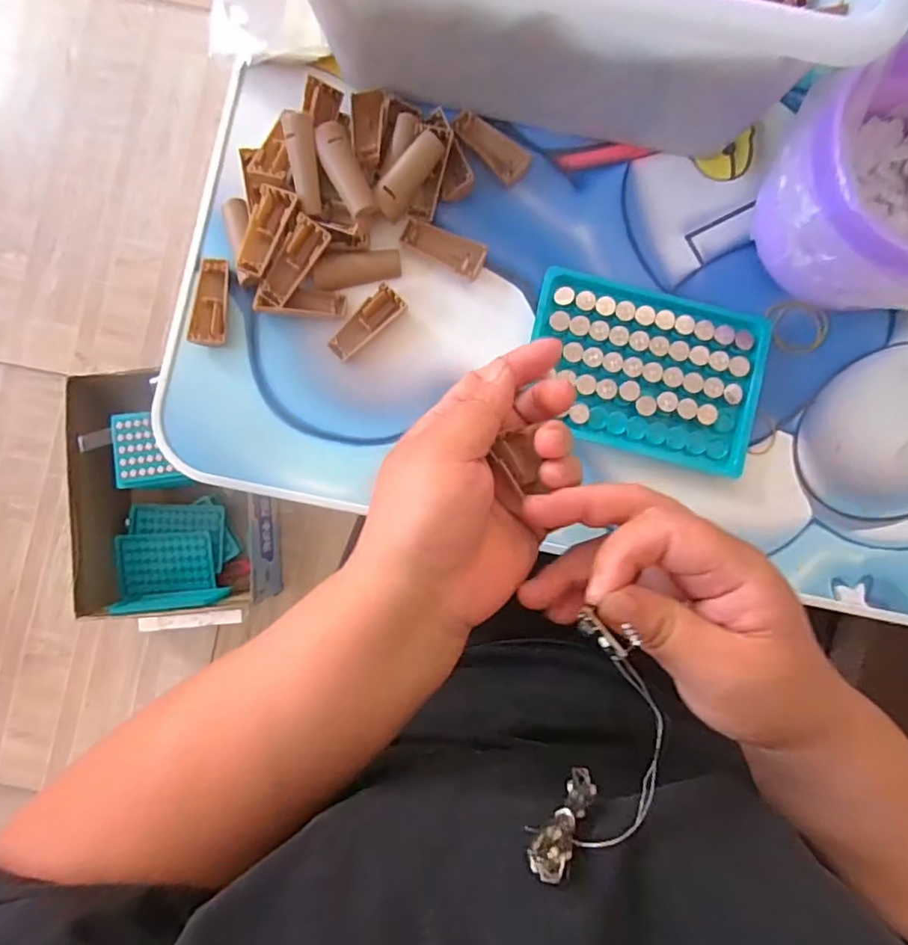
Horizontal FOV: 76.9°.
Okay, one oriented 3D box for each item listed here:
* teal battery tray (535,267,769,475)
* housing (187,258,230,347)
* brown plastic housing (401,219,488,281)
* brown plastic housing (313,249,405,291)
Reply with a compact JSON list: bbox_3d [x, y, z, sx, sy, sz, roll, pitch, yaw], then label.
[{"bbox_3d":[0.108,-0.060,0.324,0.130,0.010,0.096,15,87,1],"label":"teal battery tray"},{"bbox_3d":[-0.139,-0.097,0.328,0.019,0.011,0.050,4,87,1],"label":"housing"},{"bbox_3d":[-0.005,-0.131,0.331,0.049,0.007,0.019,27,87,2],"label":"brown plastic housing"},{"bbox_3d":[-0.055,-0.117,0.325,0.049,0.009,0.017,-13,87,0],"label":"brown plastic housing"}]

